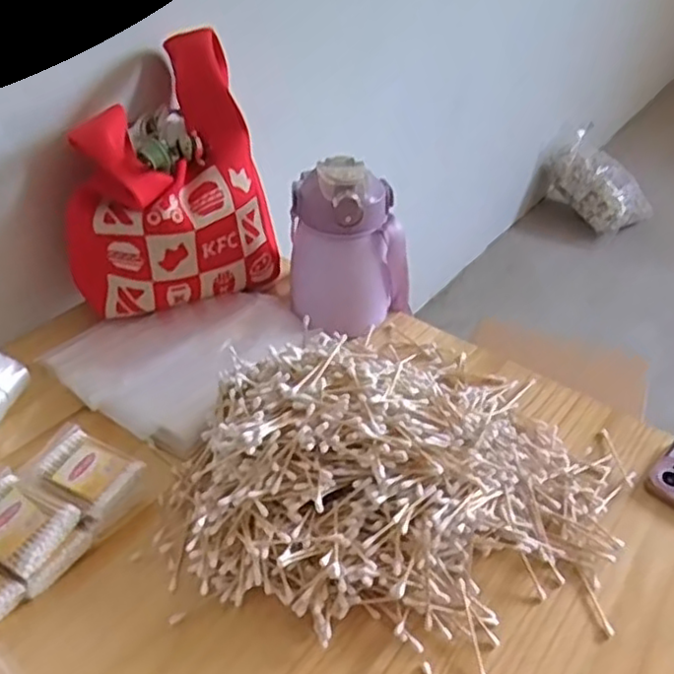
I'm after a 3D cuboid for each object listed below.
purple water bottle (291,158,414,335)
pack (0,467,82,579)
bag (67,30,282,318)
[{"bbox_3d":[0.013,-0.095,0.719,0.109,0.169,0.102,24,44,26],"label":"purple water bottle"},{"bbox_3d":[-0.242,0.141,0.520,0.082,0.021,0.057,18,42,21],"label":"pack"},{"bbox_3d":[-0.186,-0.172,0.748,0.215,0.221,0.192,-10,40,-14],"label":"bag"}]

